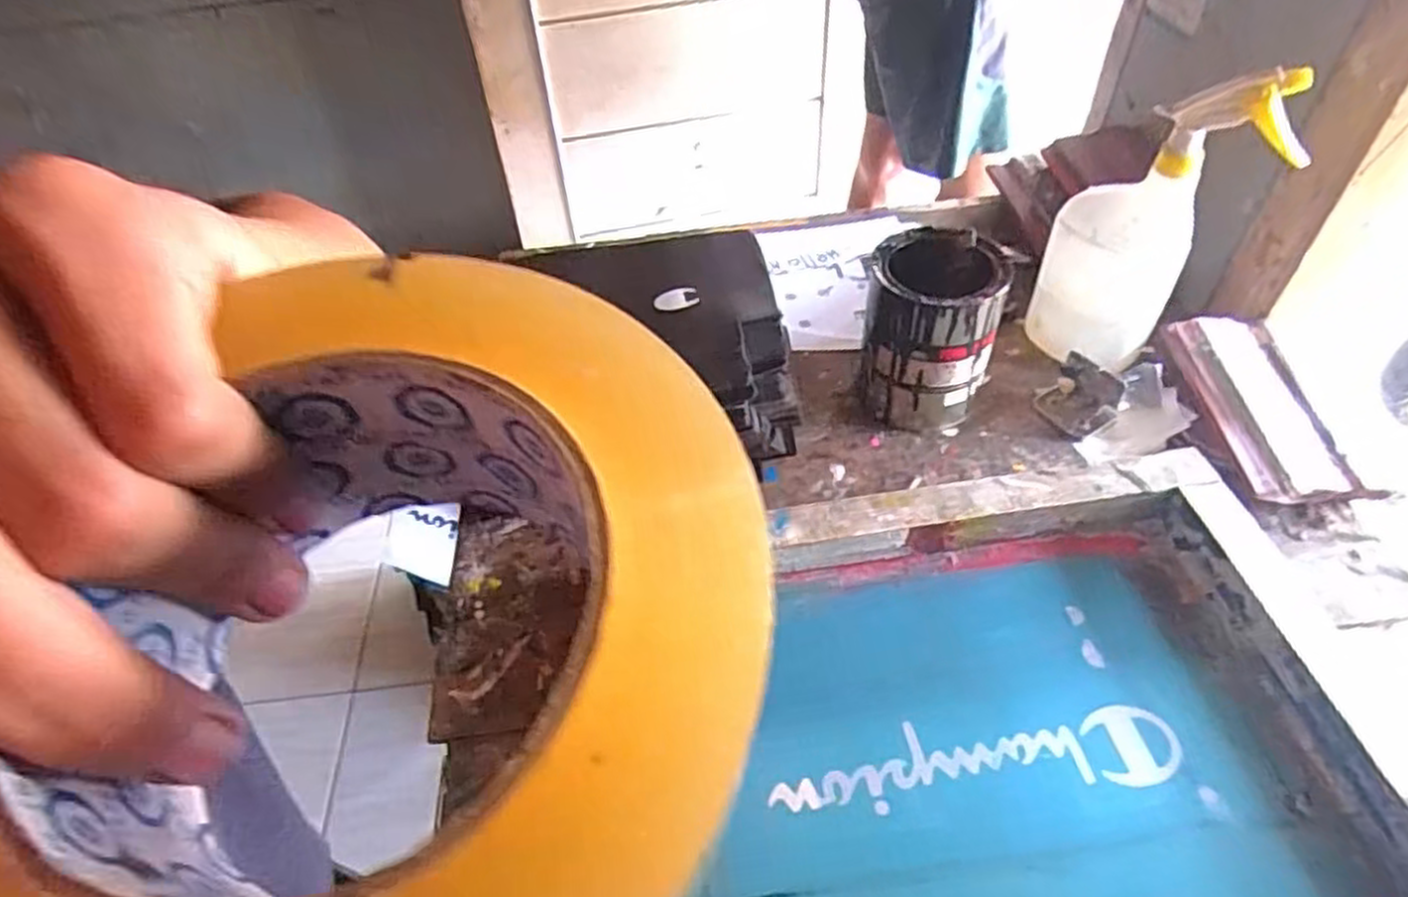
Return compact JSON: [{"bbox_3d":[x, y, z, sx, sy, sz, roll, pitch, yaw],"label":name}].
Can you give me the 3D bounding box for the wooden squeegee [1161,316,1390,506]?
[{"bbox_3d":[0.470,-0.039,0.655,0.091,0.032,0.187,-2,47,1],"label":"wooden squeegee"}]

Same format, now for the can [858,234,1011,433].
[{"bbox_3d":[0.197,-0.100,0.683,0.103,0.149,0.097,-1,47,2],"label":"can"}]

